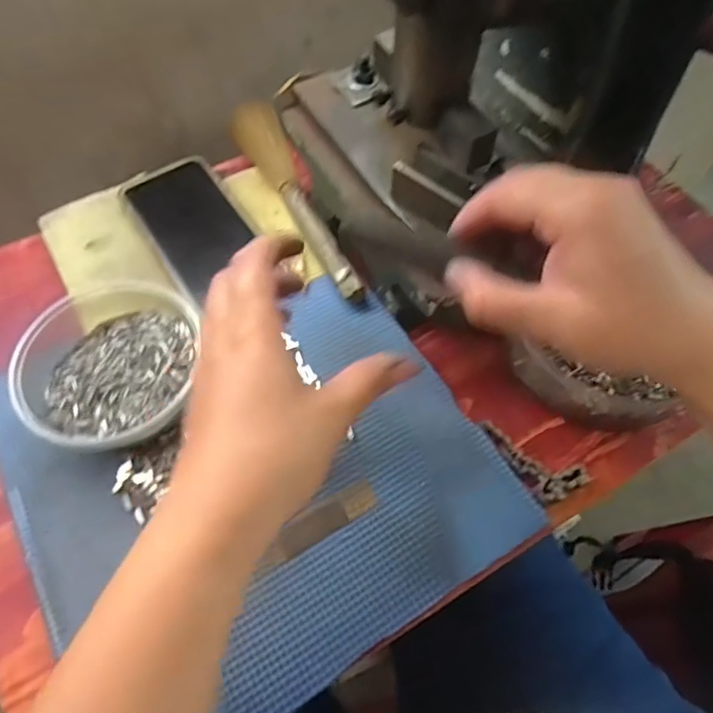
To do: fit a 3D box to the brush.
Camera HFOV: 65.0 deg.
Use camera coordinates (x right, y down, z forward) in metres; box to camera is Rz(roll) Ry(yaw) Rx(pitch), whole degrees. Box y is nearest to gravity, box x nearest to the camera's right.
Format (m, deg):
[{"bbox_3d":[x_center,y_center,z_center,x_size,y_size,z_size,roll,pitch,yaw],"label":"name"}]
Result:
[{"bbox_3d":[-0.054,-0.132,0.452,0.036,0.027,0.225,-19,63,-11],"label":"brush"}]

